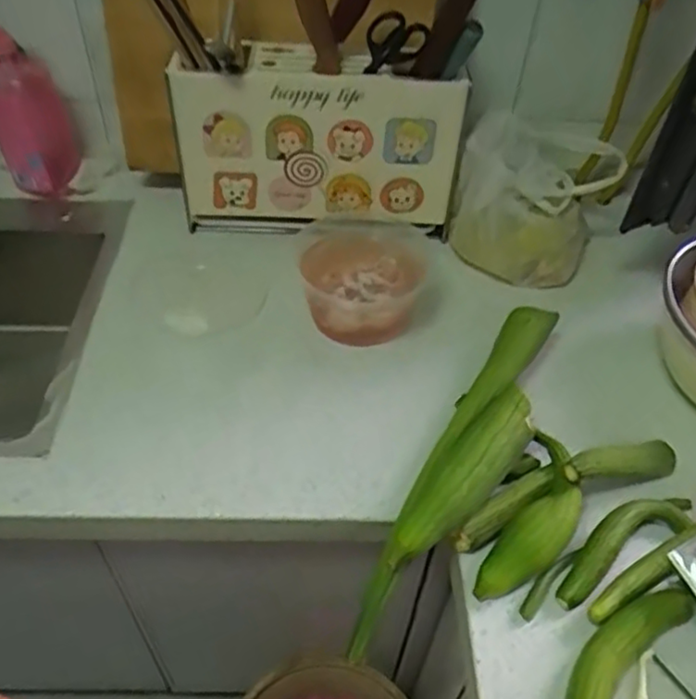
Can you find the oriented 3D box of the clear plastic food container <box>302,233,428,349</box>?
[{"bbox_3d":[0.019,-0.085,0.838,0.141,0.084,0.146,4,48,0],"label":"clear plastic food container"}]

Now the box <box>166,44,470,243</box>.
[{"bbox_3d":[-0.040,-0.259,0.891,0.359,0.226,0.079,4,48,1],"label":"box"}]

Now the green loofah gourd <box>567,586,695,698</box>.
[{"bbox_3d":[0.231,0.259,0.571,0.166,0.031,0.044,-32,56,-28],"label":"green loofah gourd"}]

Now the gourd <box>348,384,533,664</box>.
[{"bbox_3d":[0.089,0.148,0.637,0.060,0.075,0.290,31,53,23],"label":"gourd"}]

